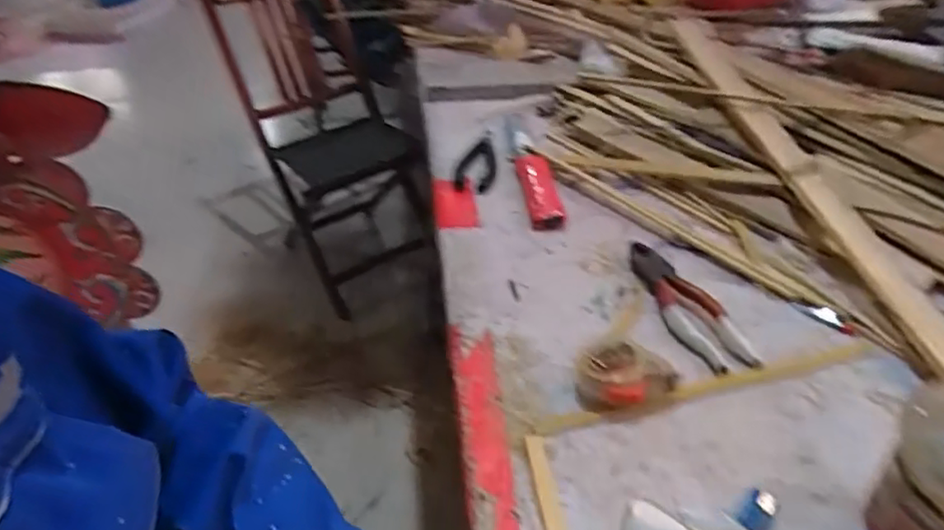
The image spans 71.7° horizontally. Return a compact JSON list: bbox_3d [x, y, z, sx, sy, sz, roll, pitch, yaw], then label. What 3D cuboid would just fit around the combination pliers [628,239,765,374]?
[{"bbox_3d":[0.193,0.032,0.592,0.050,0.015,0.167,-9,37,-8],"label":"combination pliers"}]

